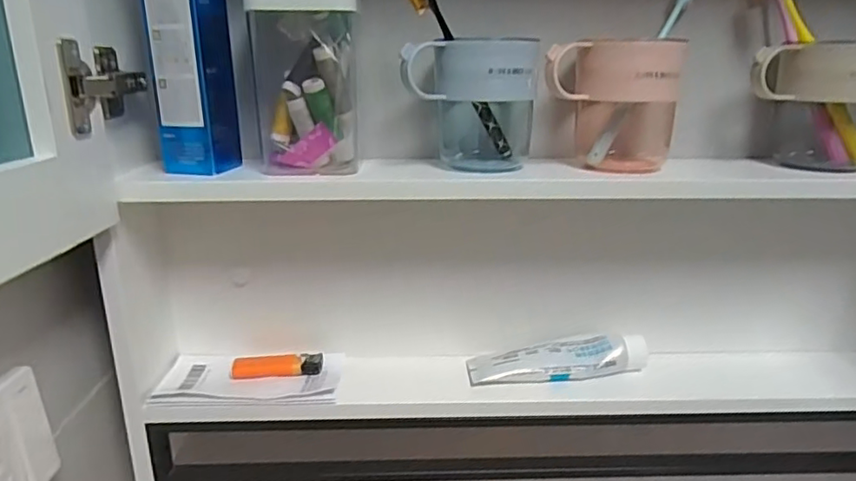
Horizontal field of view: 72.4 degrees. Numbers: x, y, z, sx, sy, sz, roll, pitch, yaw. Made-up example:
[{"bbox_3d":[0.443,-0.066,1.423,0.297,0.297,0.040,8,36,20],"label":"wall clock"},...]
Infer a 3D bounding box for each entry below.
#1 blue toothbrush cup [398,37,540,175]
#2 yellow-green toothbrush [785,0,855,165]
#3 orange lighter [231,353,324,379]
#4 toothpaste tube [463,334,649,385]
[{"bbox_3d":[0.037,-0.112,0.488,0.099,0.103,0.096,2,18,7],"label":"blue toothbrush cup"},{"bbox_3d":[0.320,-0.143,0.474,0.017,0.178,0.016,-26,9,20],"label":"yellow-green toothbrush"},{"bbox_3d":[-0.138,0.116,0.537,0.081,0.015,0.024,-3,18,-10],"label":"orange lighter"},{"bbox_3d":[0.121,0.108,0.549,0.164,0.030,0.048,-1,18,-3],"label":"toothpaste tube"}]

